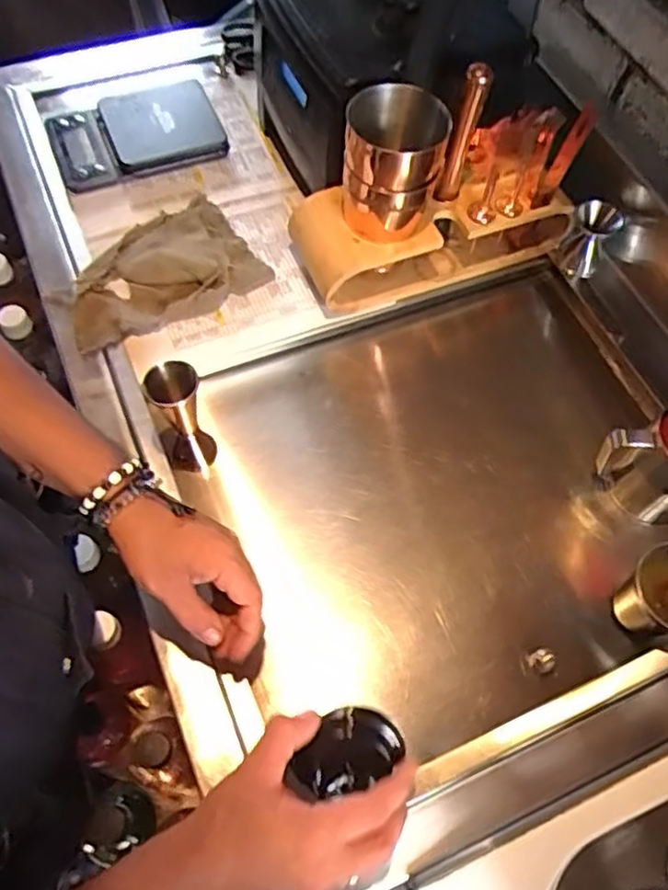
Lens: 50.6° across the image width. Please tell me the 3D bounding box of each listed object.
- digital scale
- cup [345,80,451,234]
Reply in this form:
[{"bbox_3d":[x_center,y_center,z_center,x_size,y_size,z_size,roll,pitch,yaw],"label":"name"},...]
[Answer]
[{"bbox_3d":[-0.230,-0.364,0.823,0.189,0.024,0.120,-15,64,-11],"label":"digital scale"},{"bbox_3d":[0.053,-0.262,0.654,0.087,0.111,0.088,1,62,-2],"label":"cup"}]

